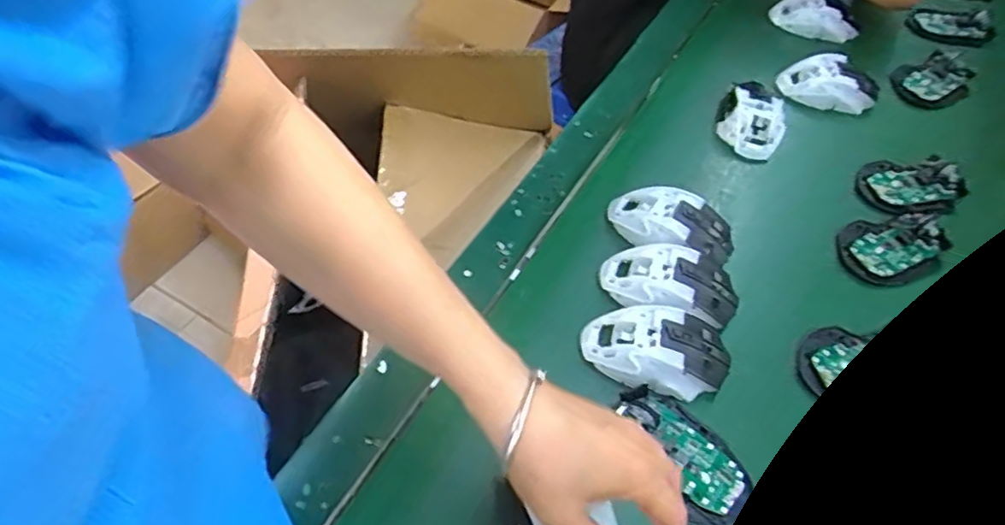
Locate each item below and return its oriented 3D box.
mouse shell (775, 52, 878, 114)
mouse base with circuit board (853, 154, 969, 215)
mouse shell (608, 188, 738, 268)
[{"bbox_3d":[0.378,-0.209,0.739,0.105,0.034,0.063,22,55,11],"label":"mouse shell"},{"bbox_3d":[0.425,-0.080,0.659,0.105,0.019,0.074,2,53,-4],"label":"mouse base with circuit board"},{"bbox_3d":[0.157,-0.034,0.589,0.118,0.035,0.064,20,54,9],"label":"mouse shell"}]

